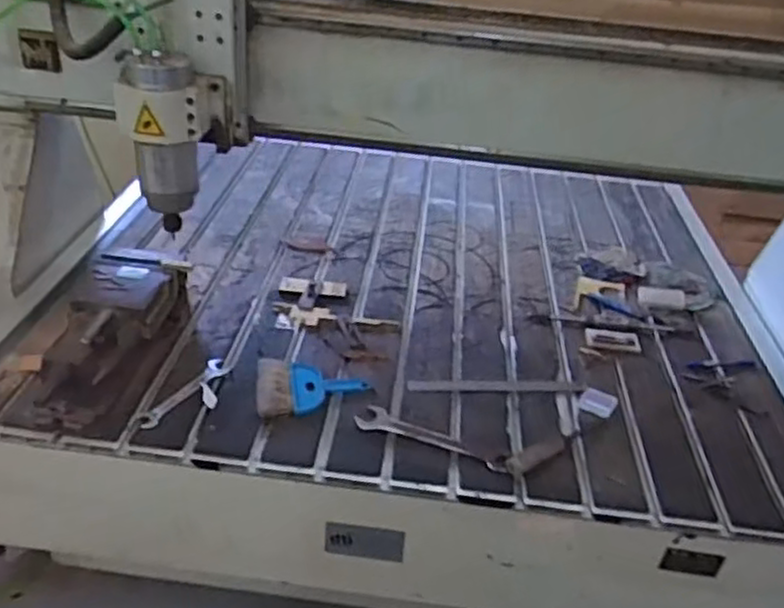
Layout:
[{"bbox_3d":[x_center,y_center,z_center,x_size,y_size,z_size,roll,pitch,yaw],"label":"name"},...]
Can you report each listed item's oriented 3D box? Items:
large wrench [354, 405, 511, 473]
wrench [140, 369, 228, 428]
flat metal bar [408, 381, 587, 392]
[{"bbox_3d":[0.061,0.216,1.128,0.246,0.014,0.054,20,36,22],"label":"large wrench"},{"bbox_3d":[-0.343,0.147,1.187,0.043,0.013,0.189,22,37,23],"label":"wrench"},{"bbox_3d":[0.186,0.144,1.271,0.312,0.004,0.028,1,34,-7],"label":"flat metal bar"}]

